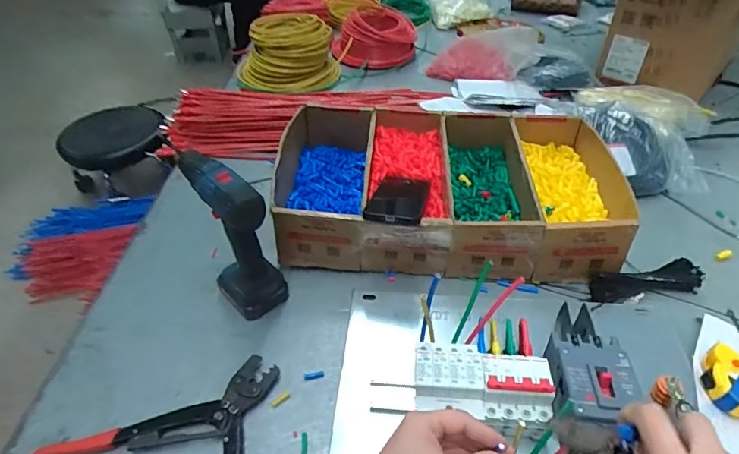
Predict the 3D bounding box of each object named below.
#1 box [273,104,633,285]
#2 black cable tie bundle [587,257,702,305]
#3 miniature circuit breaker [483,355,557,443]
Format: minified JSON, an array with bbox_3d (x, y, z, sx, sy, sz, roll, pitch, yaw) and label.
[{"bbox_3d":[0.118,-0.070,0.758,0.517,0.107,0.311,4,43,2],"label":"box"},{"bbox_3d":[0.400,0.082,0.670,0.171,0.029,0.054,-6,43,-8],"label":"black cable tie bundle"},{"bbox_3d":[0.157,0.181,0.494,0.074,0.064,0.069,6,44,6],"label":"miniature circuit breaker"}]

